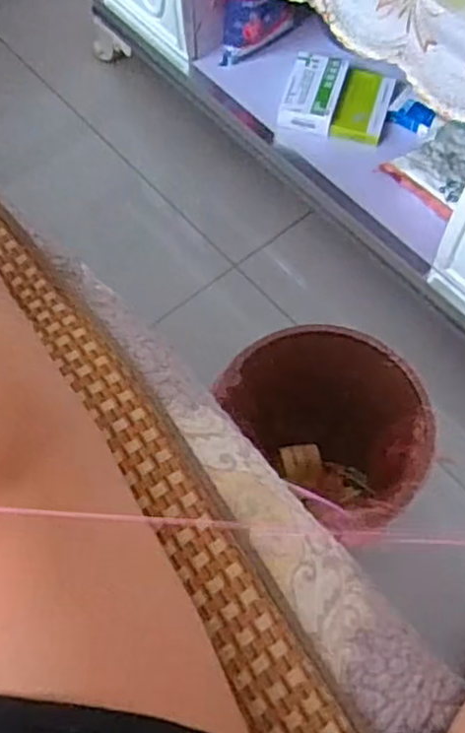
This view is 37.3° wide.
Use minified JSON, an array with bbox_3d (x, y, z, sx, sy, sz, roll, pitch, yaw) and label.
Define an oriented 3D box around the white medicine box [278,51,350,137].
[{"bbox_3d":[0.127,-0.427,1.067,0.082,0.029,0.145,15,65,8],"label":"white medicine box"}]

